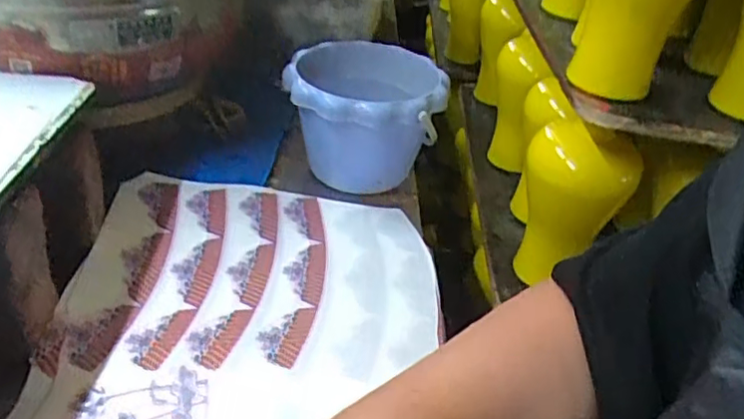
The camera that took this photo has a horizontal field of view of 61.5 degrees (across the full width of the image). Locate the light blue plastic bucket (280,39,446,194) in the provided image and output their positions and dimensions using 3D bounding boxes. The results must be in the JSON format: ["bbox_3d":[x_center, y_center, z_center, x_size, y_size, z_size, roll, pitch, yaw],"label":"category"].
[{"bbox_3d":[-0.011,-0.087,0.640,0.147,0.121,0.168,4,35,-5],"label":"light blue plastic bucket"}]

